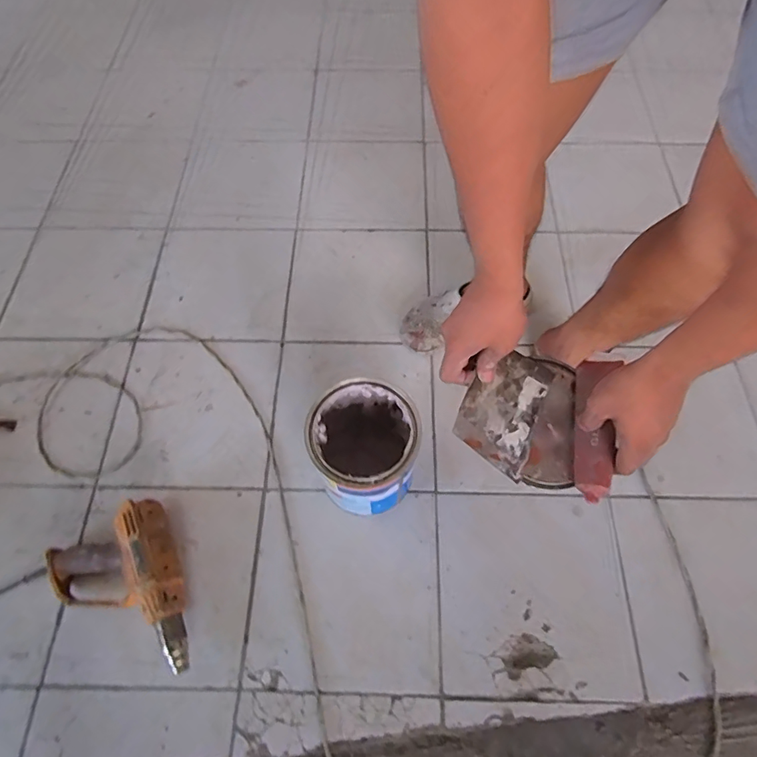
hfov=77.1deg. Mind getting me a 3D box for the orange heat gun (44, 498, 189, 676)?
[{"bbox_3d":[-0.392,0.341,0.745,0.200,0.084,0.277,-31,66,-14],"label":"orange heat gun"}]

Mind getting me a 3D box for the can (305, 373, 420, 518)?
[{"bbox_3d":[-0.022,0.119,0.771,0.158,0.214,0.170,-1,63,1],"label":"can"}]

